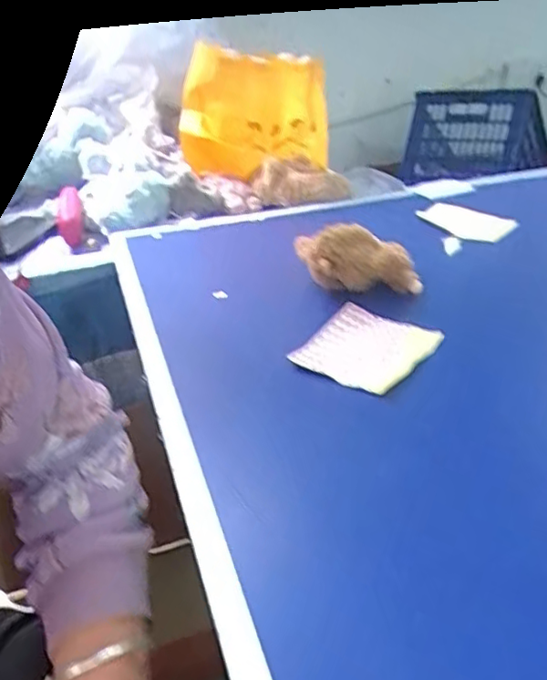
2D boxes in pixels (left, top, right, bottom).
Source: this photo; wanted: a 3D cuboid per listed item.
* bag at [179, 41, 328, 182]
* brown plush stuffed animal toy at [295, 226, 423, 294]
[{"bbox_3d":[-0.036,-0.353,0.927,0.230,0.179,0.105,0,31,5],"label":"bag"},{"bbox_3d":[0.089,-0.086,0.629,0.137,0.065,0.074,15,33,5],"label":"brown plush stuffed animal toy"}]

